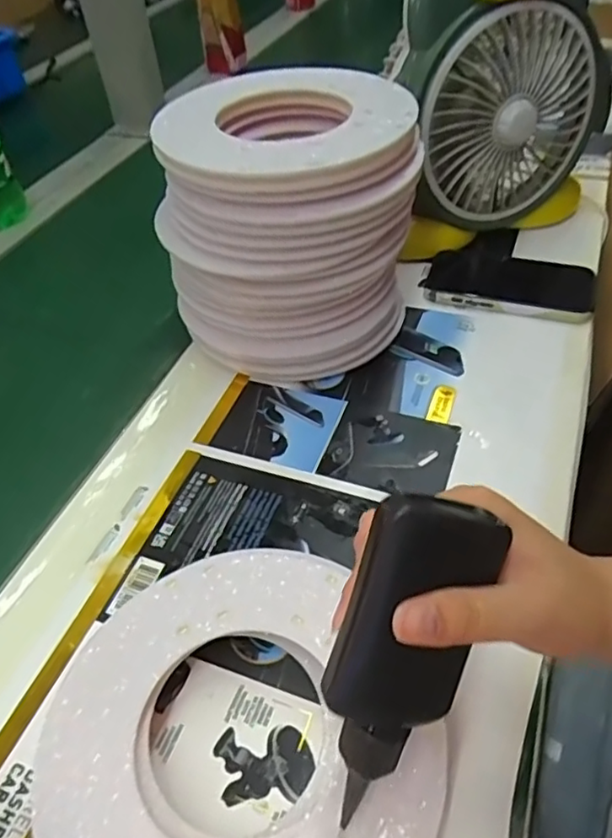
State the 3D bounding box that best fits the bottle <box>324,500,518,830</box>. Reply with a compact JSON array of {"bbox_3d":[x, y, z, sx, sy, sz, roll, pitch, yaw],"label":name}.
[{"bbox_3d":[0.036,0.092,0.249,0.057,0.130,0.028,9,11,-17],"label":"bottle"}]

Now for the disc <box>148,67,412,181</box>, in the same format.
[{"bbox_3d":[-0.017,-0.224,0.454,0.182,0.016,0.187,-3,46,3],"label":"disc"}]

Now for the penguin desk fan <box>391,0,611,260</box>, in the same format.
[{"bbox_3d":[0.192,-0.305,0.579,0.229,0.293,0.091,-12,46,-6],"label":"penguin desk fan"}]

